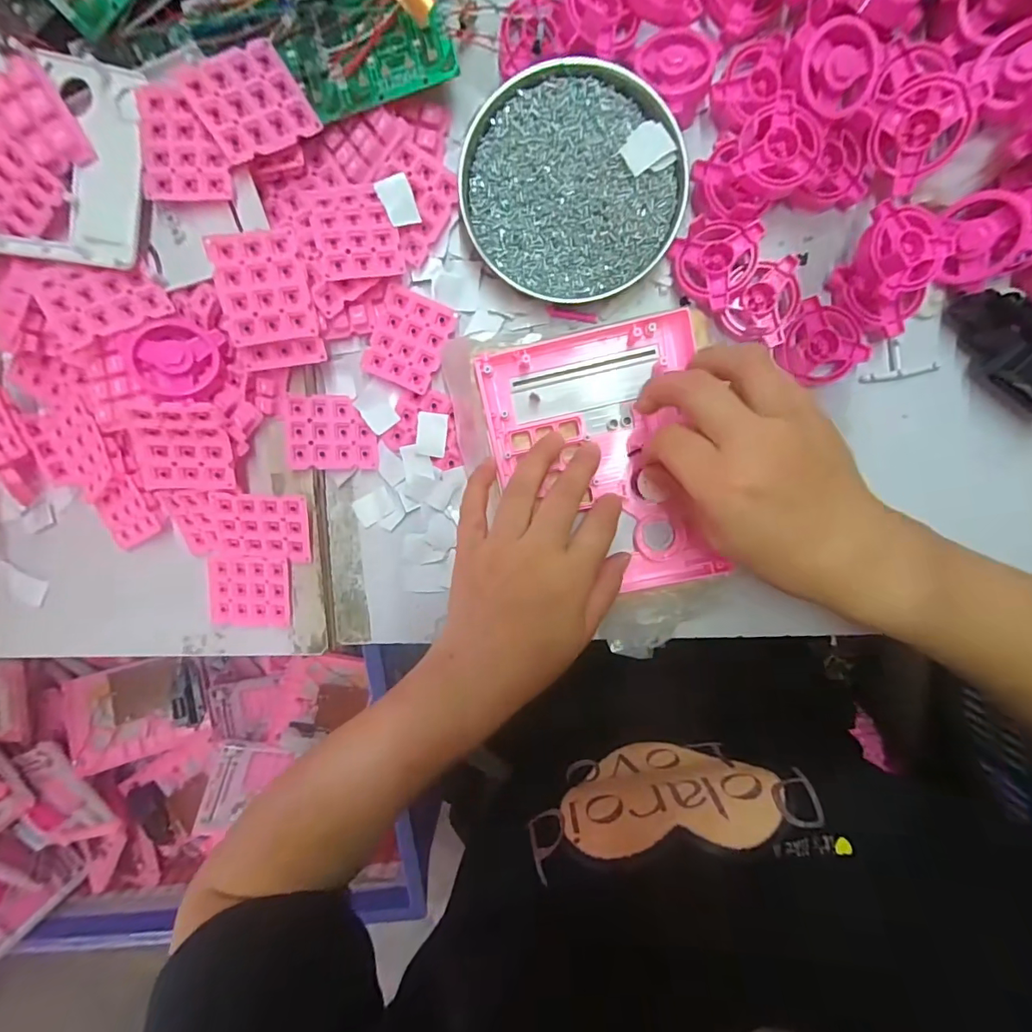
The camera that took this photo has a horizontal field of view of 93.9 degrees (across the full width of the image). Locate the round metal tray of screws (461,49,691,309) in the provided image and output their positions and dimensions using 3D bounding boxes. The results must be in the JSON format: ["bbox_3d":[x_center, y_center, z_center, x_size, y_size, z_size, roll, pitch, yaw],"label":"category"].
[{"bbox_3d":[0.035,-0.206,0.302,0.137,0.017,0.124,27,98,-1],"label":"round metal tray of screws"}]

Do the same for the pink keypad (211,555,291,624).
[{"bbox_3d":[-0.190,0.053,0.345,0.056,0.011,0.049,3,98,2],"label":"pink keypad"}]

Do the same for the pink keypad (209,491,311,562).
[{"bbox_3d":[-0.173,0.008,0.329,0.060,0.007,0.050,2,117,-8],"label":"pink keypad"}]

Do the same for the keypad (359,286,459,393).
[{"bbox_3d":[-0.072,-0.117,0.324,0.048,0.008,0.059,24,98,-1],"label":"keypad"}]

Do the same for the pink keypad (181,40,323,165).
[{"bbox_3d":[-0.151,-0.236,0.276,0.057,0.004,0.049,-36,107,-16],"label":"pink keypad"}]

